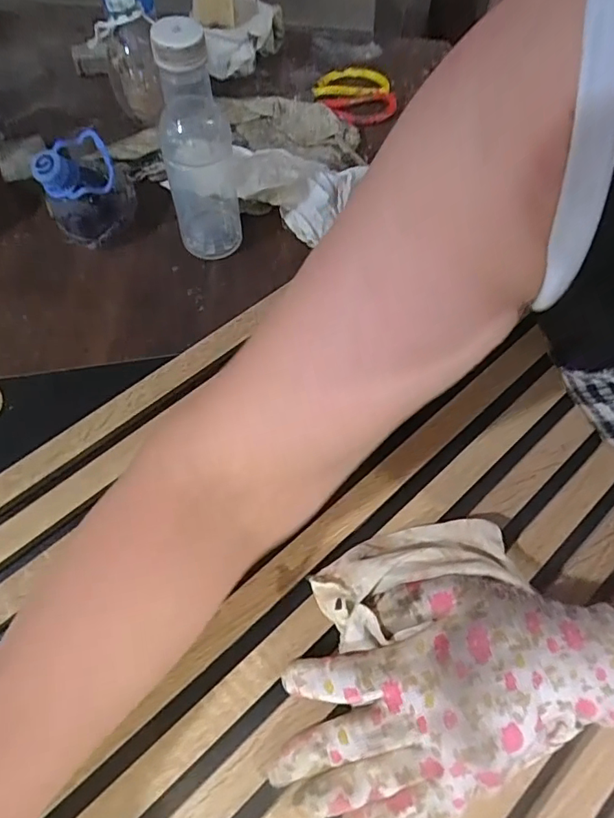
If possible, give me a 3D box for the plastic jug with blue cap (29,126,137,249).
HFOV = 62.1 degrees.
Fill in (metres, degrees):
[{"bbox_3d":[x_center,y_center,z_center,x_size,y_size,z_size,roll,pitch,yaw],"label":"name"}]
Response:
[{"bbox_3d":[-0.228,-0.235,0.525,0.090,0.095,0.093,0,69,0],"label":"plastic jug with blue cap"}]

